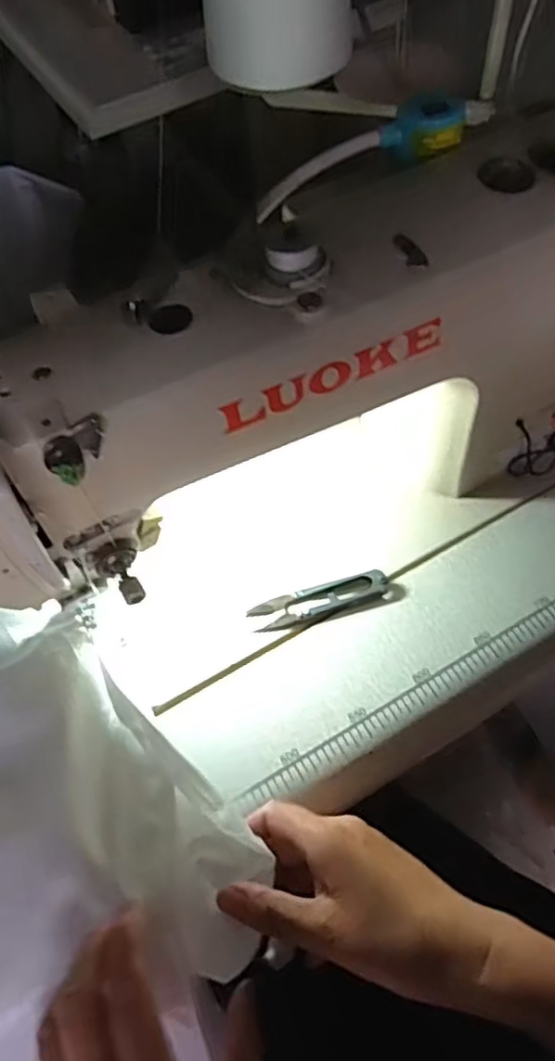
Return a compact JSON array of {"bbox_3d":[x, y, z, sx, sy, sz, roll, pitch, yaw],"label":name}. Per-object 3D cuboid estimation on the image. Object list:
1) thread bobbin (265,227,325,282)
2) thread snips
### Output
[{"bbox_3d":[0.009,-0.132,0.315,0.021,0.014,0.025,32,66,22],"label":"thread bobbin"},{"bbox_3d":[0.030,0.049,0.466,0.098,0.008,0.024,-14,58,-4],"label":"thread snips"}]

